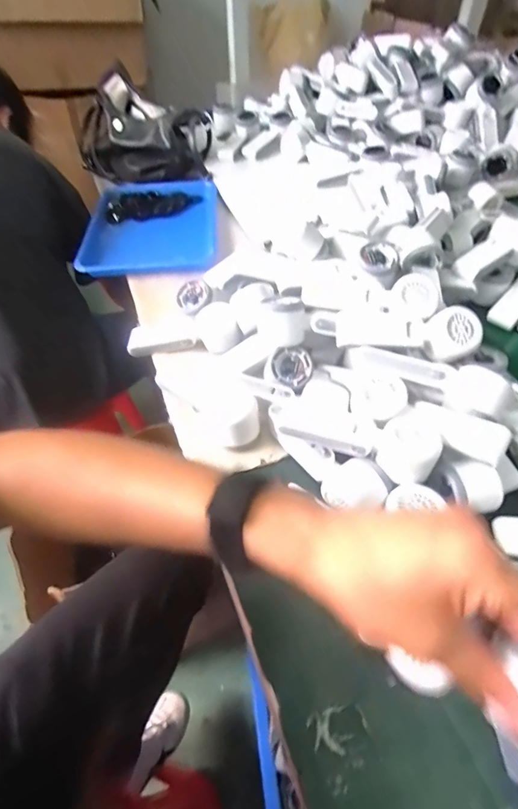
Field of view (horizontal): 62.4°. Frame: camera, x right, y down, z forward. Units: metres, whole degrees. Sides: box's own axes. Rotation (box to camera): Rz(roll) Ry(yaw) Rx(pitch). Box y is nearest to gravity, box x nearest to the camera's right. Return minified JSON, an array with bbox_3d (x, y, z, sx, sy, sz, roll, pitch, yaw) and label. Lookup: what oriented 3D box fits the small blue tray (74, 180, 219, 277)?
[{"bbox_3d":[-0.223,-0.387,0.911,0.264,0.044,0.419,-4,49,-3],"label":"small blue tray"}]

